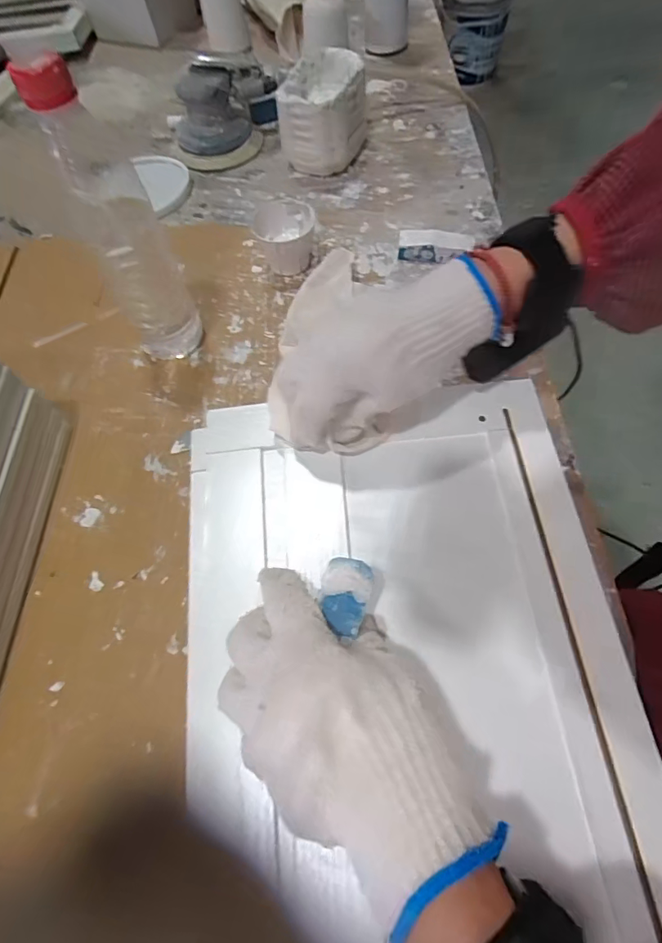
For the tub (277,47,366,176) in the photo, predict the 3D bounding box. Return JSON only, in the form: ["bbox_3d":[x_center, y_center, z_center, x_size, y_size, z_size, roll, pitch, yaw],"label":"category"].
[{"bbox_3d":[-0.009,-0.424,0.564,0.100,0.086,0.125,-4,61,2],"label":"tub"}]

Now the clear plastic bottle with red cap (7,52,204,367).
[{"bbox_3d":[-0.153,-0.175,0.361,0.052,0.222,0.053,-26,63,-10],"label":"clear plastic bottle with red cap"}]

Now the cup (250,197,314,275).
[{"bbox_3d":[-0.046,-0.243,0.489,0.059,0.049,0.064,-27,63,-11],"label":"cup"}]

